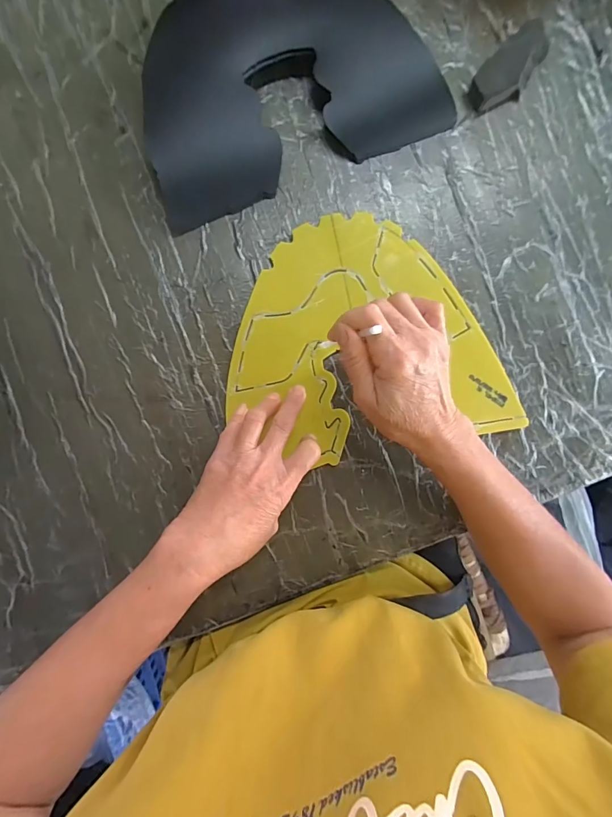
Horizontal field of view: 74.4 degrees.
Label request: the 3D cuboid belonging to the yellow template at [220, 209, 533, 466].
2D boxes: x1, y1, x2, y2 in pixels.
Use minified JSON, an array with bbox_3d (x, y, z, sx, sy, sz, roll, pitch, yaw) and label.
[{"bbox_3d":[0.050,-0.065,0.367,0.248,0.006,0.210,-11,92,0],"label":"yellow template"}]

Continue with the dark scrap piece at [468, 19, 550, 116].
[{"bbox_3d":[0.184,-0.305,0.364,0.041,0.023,0.077,39,89,-3],"label":"dark scrap piece"}]

